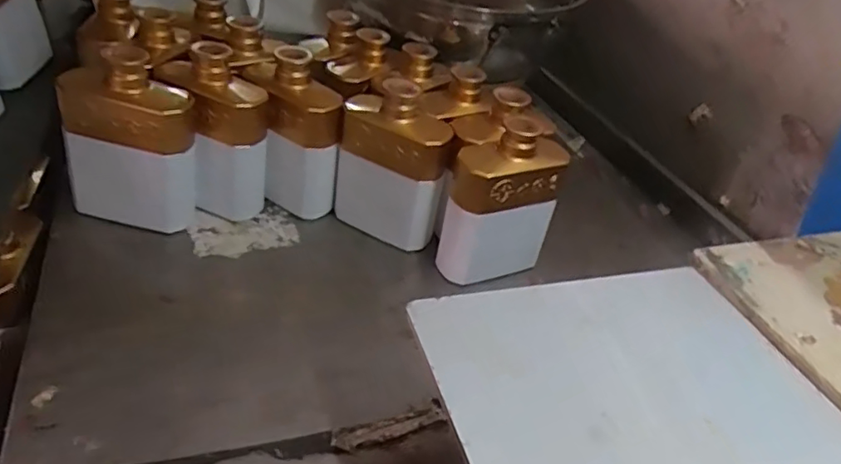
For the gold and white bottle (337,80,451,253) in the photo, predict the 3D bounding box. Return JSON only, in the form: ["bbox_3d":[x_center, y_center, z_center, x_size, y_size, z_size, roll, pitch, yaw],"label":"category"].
[{"bbox_3d":[-0.027,-0.066,0.626,0.119,0.173,0.050,19,38,16],"label":"gold and white bottle"}]

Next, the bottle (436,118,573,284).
[{"bbox_3d":[0.076,-0.025,0.577,0.100,0.162,0.058,-9,41,-20],"label":"bottle"}]

